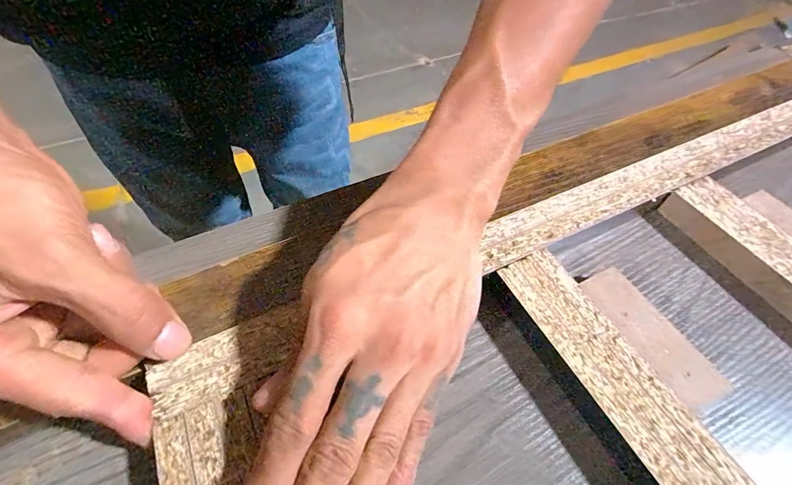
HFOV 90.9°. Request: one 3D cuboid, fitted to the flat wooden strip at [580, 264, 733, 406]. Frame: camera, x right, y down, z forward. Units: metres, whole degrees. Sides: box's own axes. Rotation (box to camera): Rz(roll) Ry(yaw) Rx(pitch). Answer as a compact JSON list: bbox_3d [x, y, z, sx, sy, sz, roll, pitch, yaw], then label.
[{"bbox_3d":[0.130,0.050,0.208,0.031,0.018,0.077,-18,56,-15],"label":"flat wooden strip"}]

